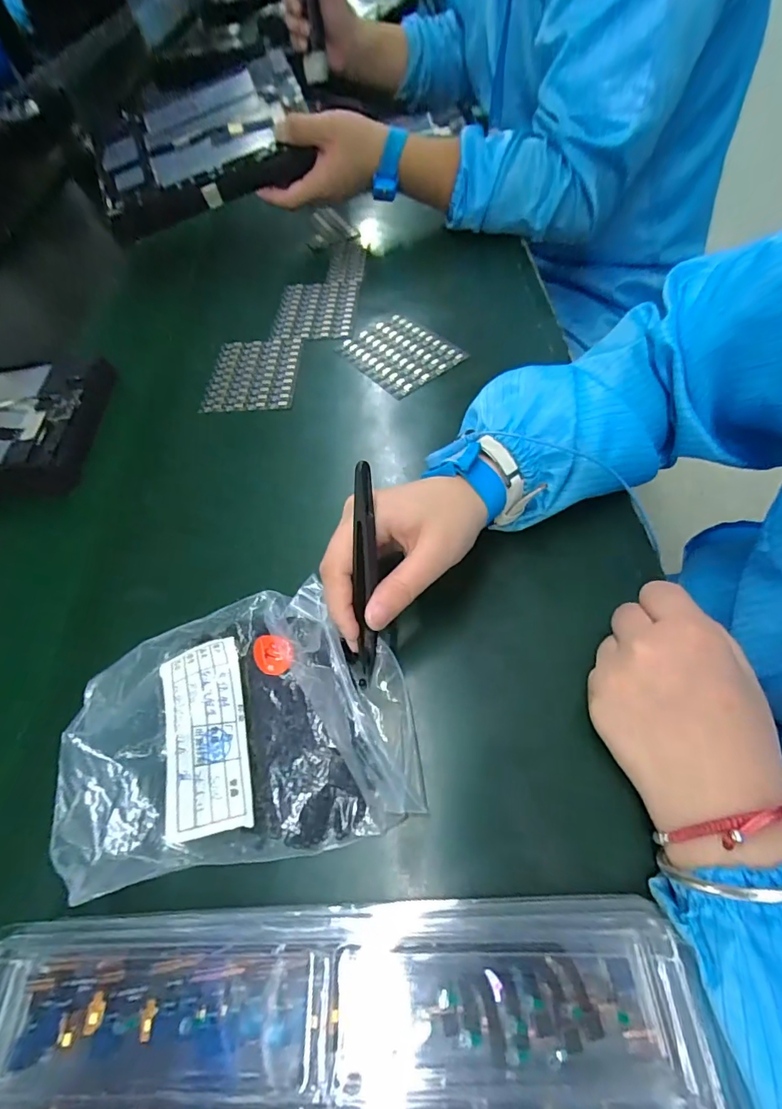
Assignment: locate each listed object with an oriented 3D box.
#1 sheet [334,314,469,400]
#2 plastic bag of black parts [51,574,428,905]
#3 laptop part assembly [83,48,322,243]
[{"bbox_3d":[0.007,-0.186,0.425,0.081,0.004,0.099,-37,63,-15],"label":"sheet"},{"bbox_3d":[-0.069,0.074,0.233,0.150,0.058,0.130,-11,54,-4],"label":"plastic bag of black parts"},{"bbox_3d":[-0.210,-0.440,0.489,0.232,0.028,0.149,-14,79,7],"label":"laptop part assembly"}]

